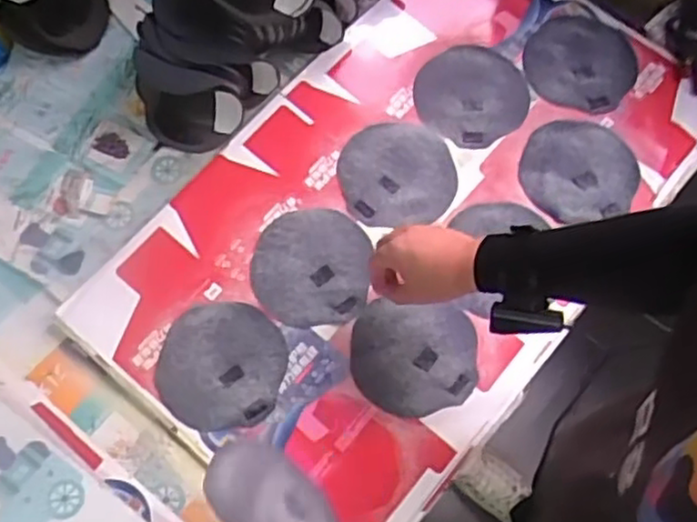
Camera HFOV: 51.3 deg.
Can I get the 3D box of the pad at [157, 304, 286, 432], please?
[{"bbox_3d":[-0.145,0.119,0.831,0.139,0.006,0.145,12,72,5],"label":"pad"}]

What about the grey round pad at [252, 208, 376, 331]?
[{"bbox_3d":[-0.045,0.006,0.878,0.137,0.012,0.146,-1,69,3],"label":"grey round pad"}]

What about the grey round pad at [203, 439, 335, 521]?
[{"bbox_3d":[-0.067,0.226,0.670,0.144,0.123,0.009,44,111,21],"label":"grey round pad"}]

